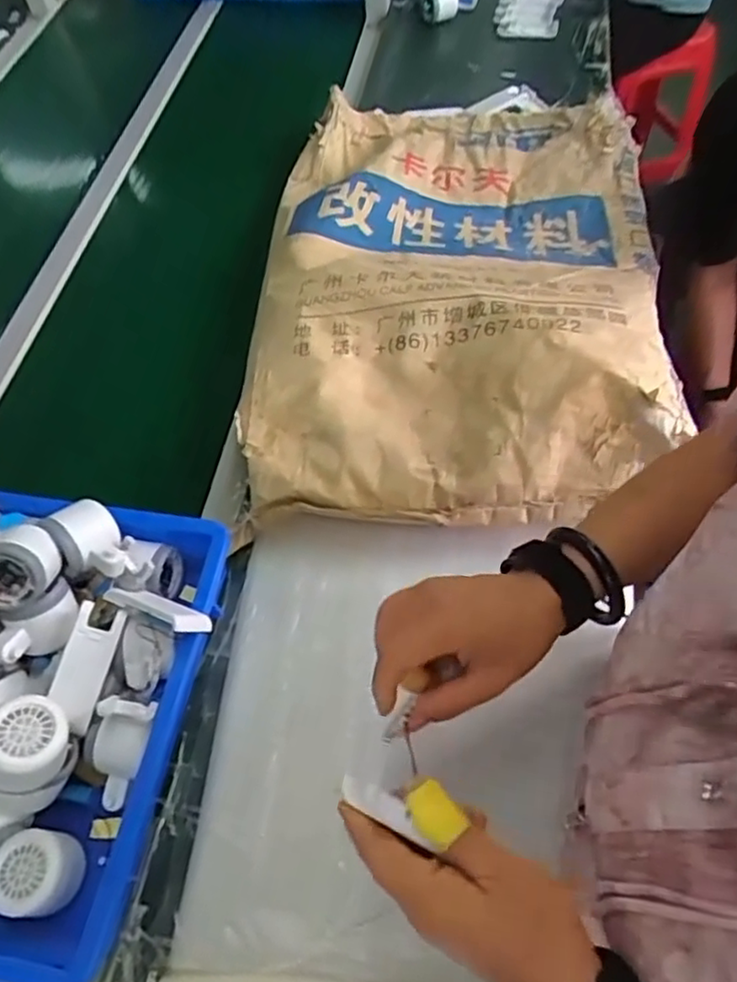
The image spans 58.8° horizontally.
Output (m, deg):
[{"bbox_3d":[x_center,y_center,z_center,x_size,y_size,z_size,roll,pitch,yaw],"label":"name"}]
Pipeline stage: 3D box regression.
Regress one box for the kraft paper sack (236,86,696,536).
[{"bbox_3d":[0.116,-0.290,0.815,0.476,0.126,0.720,1,59,4],"label":"kraft paper sack"}]

